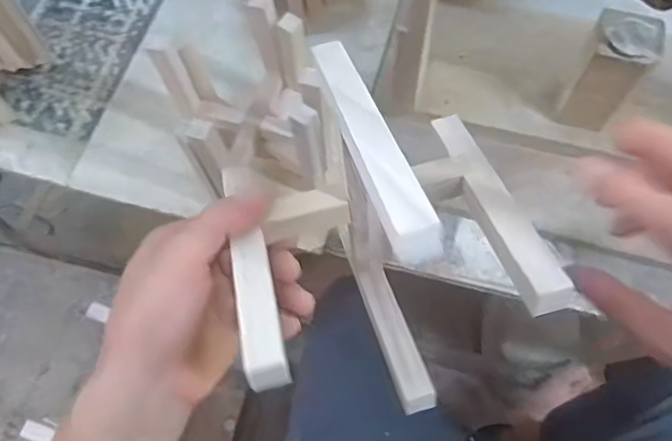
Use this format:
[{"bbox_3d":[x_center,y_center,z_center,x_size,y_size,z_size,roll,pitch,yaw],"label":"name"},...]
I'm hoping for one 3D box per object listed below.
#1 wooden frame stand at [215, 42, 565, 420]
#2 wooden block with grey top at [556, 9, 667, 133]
[{"bbox_3d":[0.023,0.004,0.311,0.117,0.120,0.150,-46,39,26],"label":"wooden frame stand"},{"bbox_3d":[0.271,-0.150,0.554,0.061,0.109,0.061,24,69,11],"label":"wooden block with grey top"}]

